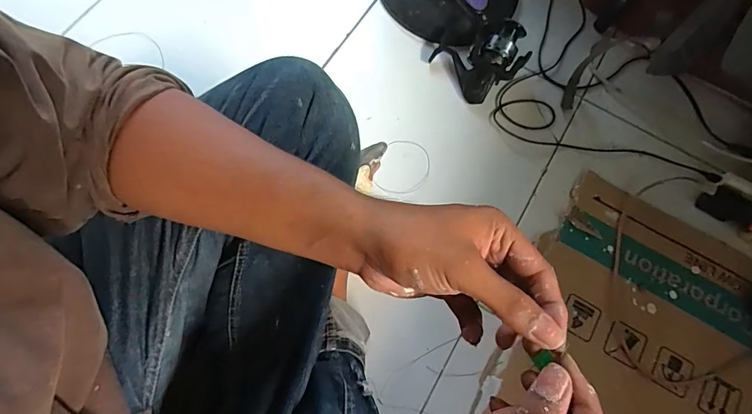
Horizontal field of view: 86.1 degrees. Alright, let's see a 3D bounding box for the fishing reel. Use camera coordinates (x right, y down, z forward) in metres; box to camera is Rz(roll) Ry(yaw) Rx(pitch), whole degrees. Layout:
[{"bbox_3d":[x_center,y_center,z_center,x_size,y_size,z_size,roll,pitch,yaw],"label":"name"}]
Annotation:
[{"bbox_3d":[0.174,-0.250,0.655,0.121,0.069,0.117,-34,77,-11],"label":"fishing reel"}]

